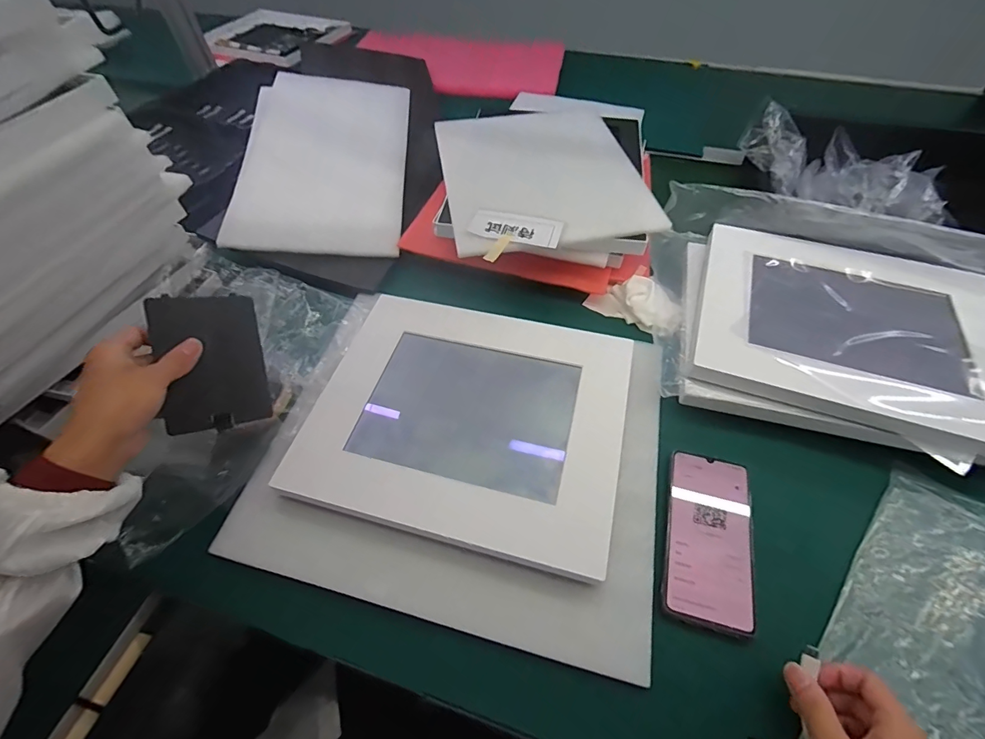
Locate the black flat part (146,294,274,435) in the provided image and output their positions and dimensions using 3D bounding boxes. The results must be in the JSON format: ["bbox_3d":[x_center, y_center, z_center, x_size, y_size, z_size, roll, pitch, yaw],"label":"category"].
[{"bbox_3d":[-0.253,-0.007,0.401,0.083,0.011,0.117,-9,93,-38],"label":"black flat part"}]

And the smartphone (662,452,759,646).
[{"bbox_3d":[0.193,0.145,0.388,0.074,0.009,0.147,13,55,11],"label":"smartphone"}]

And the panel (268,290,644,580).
[{"bbox_3d":[-0.026,0.045,0.447,0.301,0.023,0.249,12,55,10],"label":"panel"}]

